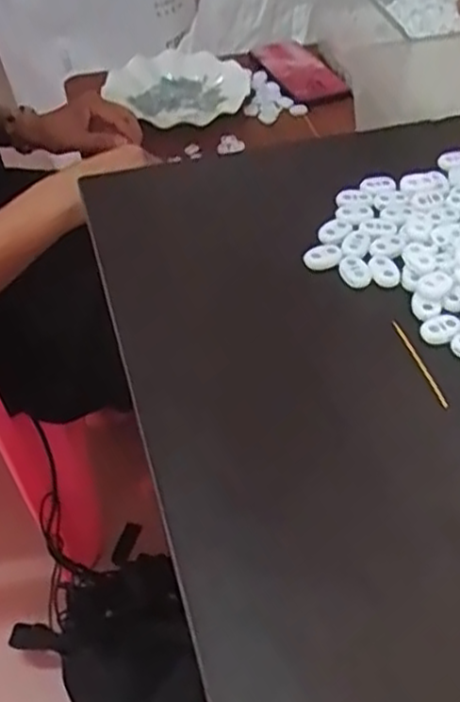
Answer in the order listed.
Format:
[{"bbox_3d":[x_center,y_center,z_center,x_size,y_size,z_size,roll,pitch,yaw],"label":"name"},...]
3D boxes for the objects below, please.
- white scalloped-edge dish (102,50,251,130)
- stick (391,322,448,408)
[{"bbox_3d":[-0.055,-0.339,0.951,0.170,0.030,0.166,-2,48,2],"label":"white scalloped-edge dish"},{"bbox_3d":[0.096,0.005,0.375,0.004,0.004,0.059,-15,48,-10],"label":"stick"}]

